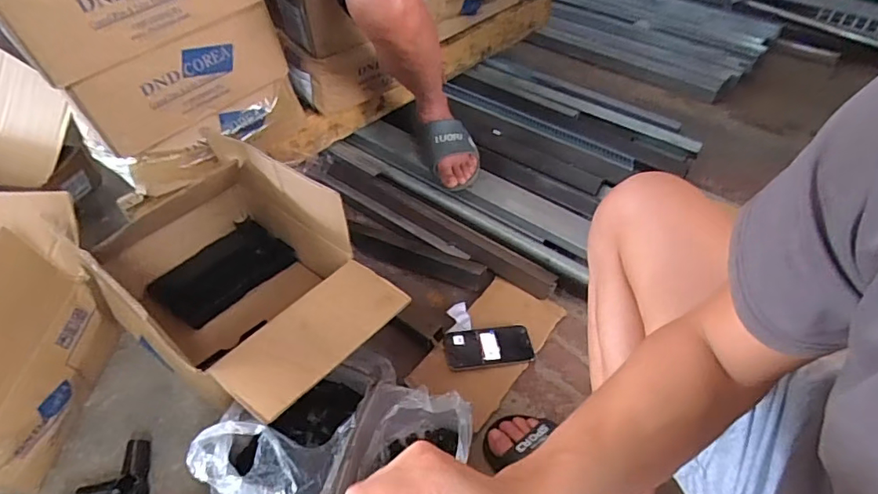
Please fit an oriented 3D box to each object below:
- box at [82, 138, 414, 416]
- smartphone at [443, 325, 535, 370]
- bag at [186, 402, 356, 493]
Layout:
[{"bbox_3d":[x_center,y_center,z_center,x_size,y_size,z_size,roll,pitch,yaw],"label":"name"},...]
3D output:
[{"bbox_3d":[-0.312,0.051,0.799,0.483,0.245,0.291,31,54,25],"label":"box"},{"bbox_3d":[0.083,0.167,0.858,0.146,0.013,0.071,-7,47,-6],"label":"smartphone"},{"bbox_3d":[-0.218,0.288,0.650,0.194,0.110,0.156,5,47,4],"label":"bag"}]

